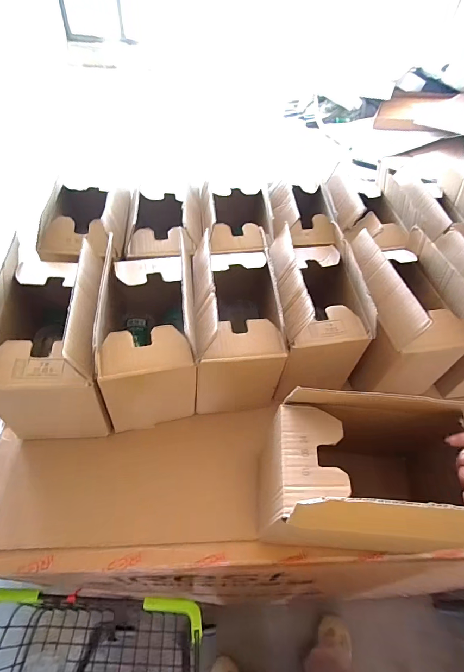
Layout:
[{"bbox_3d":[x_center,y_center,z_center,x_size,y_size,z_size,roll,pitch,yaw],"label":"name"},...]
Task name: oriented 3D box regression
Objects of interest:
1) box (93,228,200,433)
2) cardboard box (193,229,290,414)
[{"bbox_3d":[-0.127,-0.011,0.542,0.136,0.209,0.241,-3,52,-8],"label":"box"},{"bbox_3d":[0.003,-0.037,0.568,0.143,0.181,0.240,-1,52,-6],"label":"cardboard box"}]

